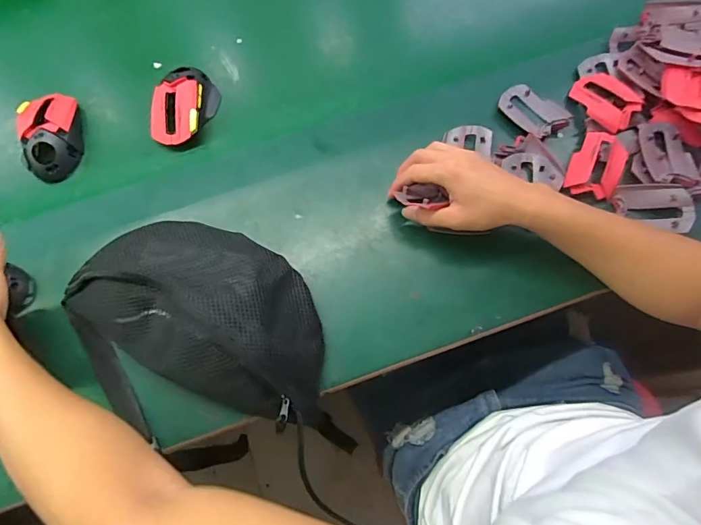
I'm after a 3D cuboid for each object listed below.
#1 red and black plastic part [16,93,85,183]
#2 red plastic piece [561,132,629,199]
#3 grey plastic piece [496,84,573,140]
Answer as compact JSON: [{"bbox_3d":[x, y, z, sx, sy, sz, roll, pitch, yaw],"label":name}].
[{"bbox_3d":[-0.369,-0.158,0.552,0.066,0.043,0.116,-15,70,-3],"label":"red and black plastic part"},{"bbox_3d":[0.283,-0.114,0.506,0.055,0.017,0.081,26,73,11],"label":"red plastic piece"},{"bbox_3d":[0.219,-0.182,0.538,0.053,0.013,0.081,-44,74,-13],"label":"grey plastic piece"}]

